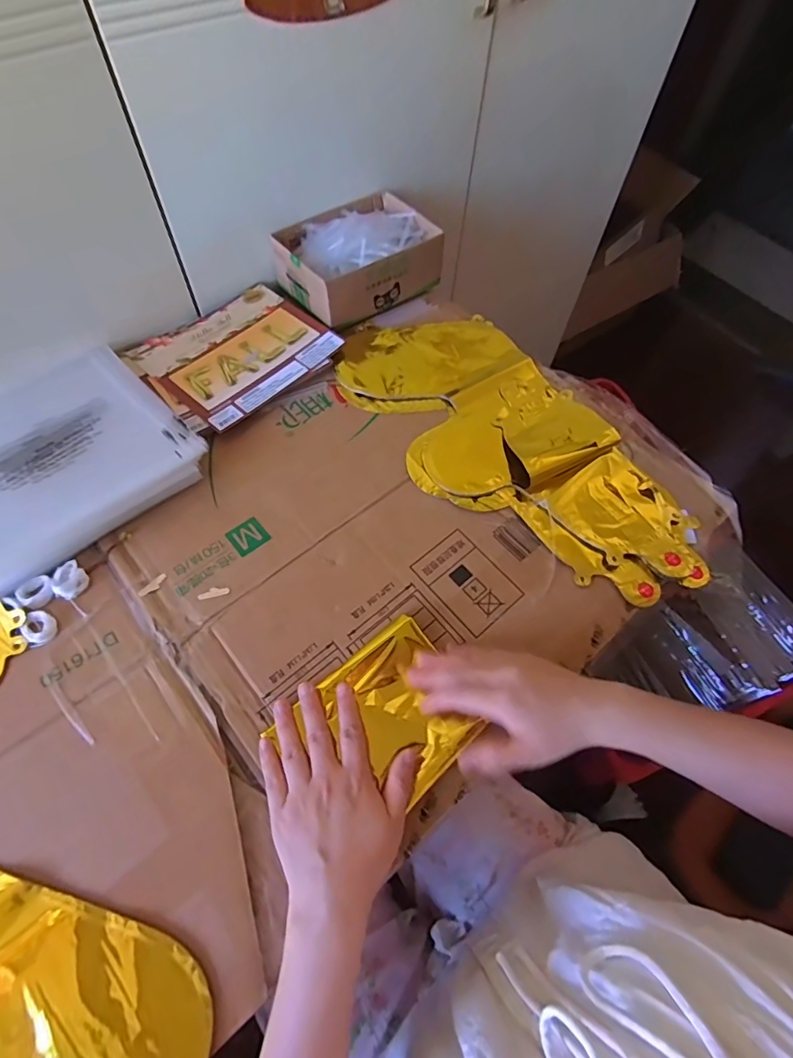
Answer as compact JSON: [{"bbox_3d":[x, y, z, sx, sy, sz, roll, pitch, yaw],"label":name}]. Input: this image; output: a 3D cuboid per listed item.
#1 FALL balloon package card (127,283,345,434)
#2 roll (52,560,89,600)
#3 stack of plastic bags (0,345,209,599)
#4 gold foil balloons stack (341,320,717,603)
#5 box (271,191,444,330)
[{"bbox_3d":[-0.182,-0.210,0.585,0.166,0.014,0.186,39,66,17],"label":"FALL balloon package card"},{"bbox_3d":[-0.289,0.046,0.440,0.029,0.008,0.028,1,61,-2],"label":"roll"},{"bbox_3d":[-0.345,-0.085,0.498,0.219,0.025,0.241,-39,70,-21],"label":"stack of plastic bags"},{"bbox_3d":[0.117,-0.096,0.534,0.204,0.019,0.427,-31,67,-18],"label":"gold foil balloons stack"},{"bbox_3d":[-0.053,-0.355,0.646,0.186,0.072,0.145,-33,68,-19],"label":"box"}]

